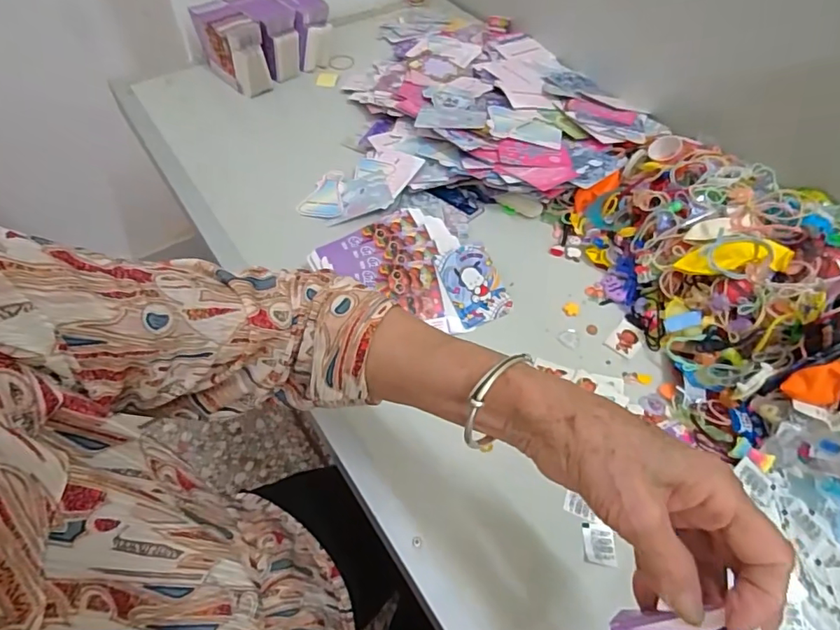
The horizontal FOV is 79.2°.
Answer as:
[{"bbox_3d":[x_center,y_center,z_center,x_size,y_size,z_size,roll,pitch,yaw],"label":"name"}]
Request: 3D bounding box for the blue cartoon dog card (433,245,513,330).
[{"bbox_3d":[0.058,-0.033,0.544,0.065,0.004,0.087,-19,77,-17],"label":"blue cartoon dog card"}]

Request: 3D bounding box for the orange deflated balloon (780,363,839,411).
[{"bbox_3d":[0.333,0.058,0.420,0.048,0.025,0.026,-4,54,-3],"label":"orange deflated balloon"}]

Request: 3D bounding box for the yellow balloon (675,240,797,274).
[{"bbox_3d":[0.299,-0.051,0.484,0.097,0.023,0.034,-5,53,17],"label":"yellow balloon"}]

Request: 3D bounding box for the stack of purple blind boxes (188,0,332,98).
[{"bbox_3d":[-0.238,-0.435,0.799,0.185,0.095,0.127,-33,61,-21],"label":"stack of purple blind boxes"}]

